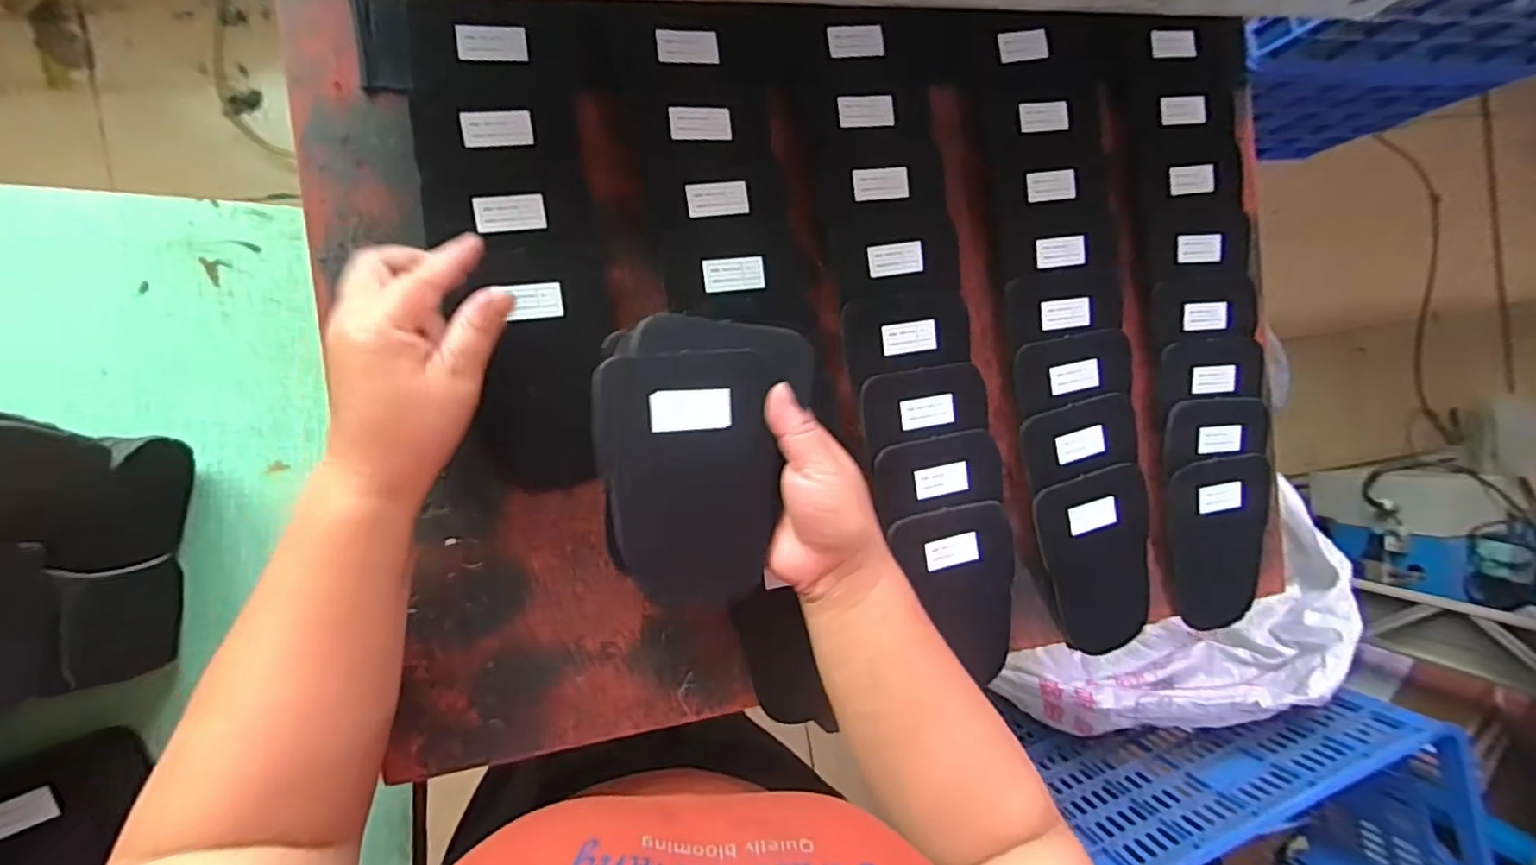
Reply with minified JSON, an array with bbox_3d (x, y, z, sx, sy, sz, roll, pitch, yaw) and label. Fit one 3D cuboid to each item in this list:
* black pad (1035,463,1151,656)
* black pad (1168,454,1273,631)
[{"bbox_3d":[0.265,0.101,0.507,0.095,0.008,0.139,-16,95,-13],"label":"black pad"},{"bbox_3d":[0.377,0.090,0.538,0.092,0.011,0.139,-8,99,-1],"label":"black pad"}]

